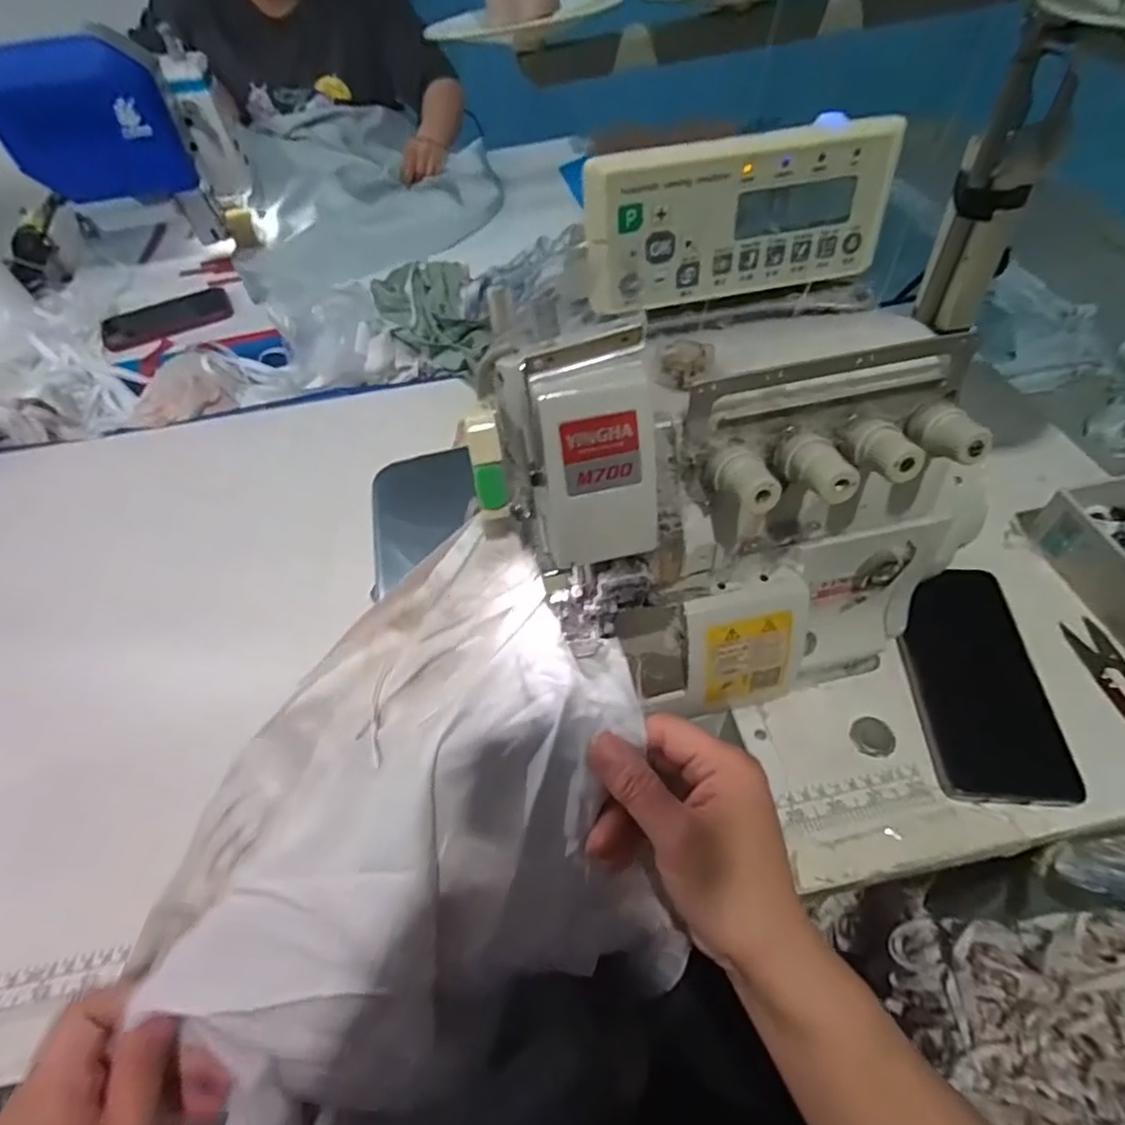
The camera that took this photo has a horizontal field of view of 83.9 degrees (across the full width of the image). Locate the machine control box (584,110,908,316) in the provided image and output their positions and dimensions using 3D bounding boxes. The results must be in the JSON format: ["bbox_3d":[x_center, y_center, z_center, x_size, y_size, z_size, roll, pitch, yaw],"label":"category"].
[{"bbox_3d":[0.086,-0.166,0.303,0.150,0.066,0.020,-13,53,-5],"label":"machine control box"}]

